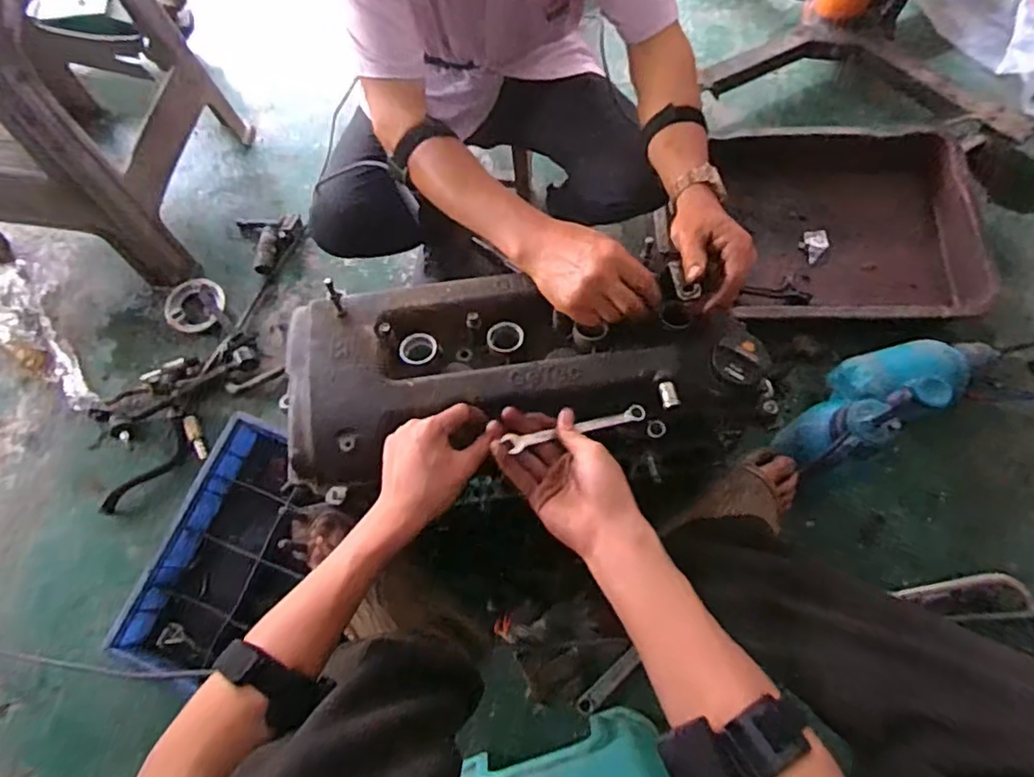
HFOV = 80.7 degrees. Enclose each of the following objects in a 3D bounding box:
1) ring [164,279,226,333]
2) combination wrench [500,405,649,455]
[{"bbox_3d":[-0.651,-0.169,1.231,0.112,0.017,0.113,-1,72,2],"label":"ring"},{"bbox_3d":[0.056,0.034,0.554,0.155,0.013,0.016,-10,69,-30],"label":"combination wrench"}]

